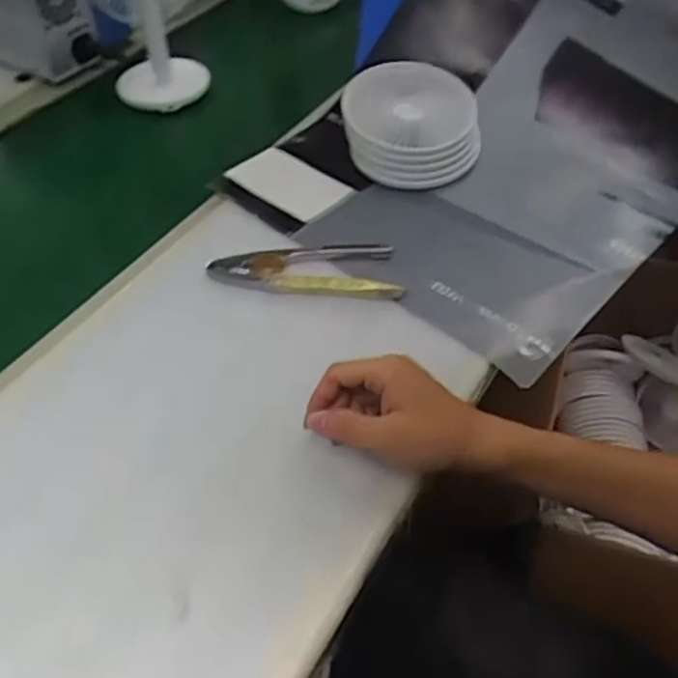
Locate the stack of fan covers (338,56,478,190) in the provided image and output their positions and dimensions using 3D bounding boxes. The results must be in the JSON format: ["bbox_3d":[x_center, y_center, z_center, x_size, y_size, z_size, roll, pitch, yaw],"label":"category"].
[{"bbox_3d":[0.073,-0.214,0.699,0.133,0.067,0.141,-2,47,2],"label":"stack of fan covers"}]

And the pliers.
[{"bbox_3d":[-0.031,-0.063,0.616,0.171,0.014,0.060,3,48,6],"label":"pliers"}]

